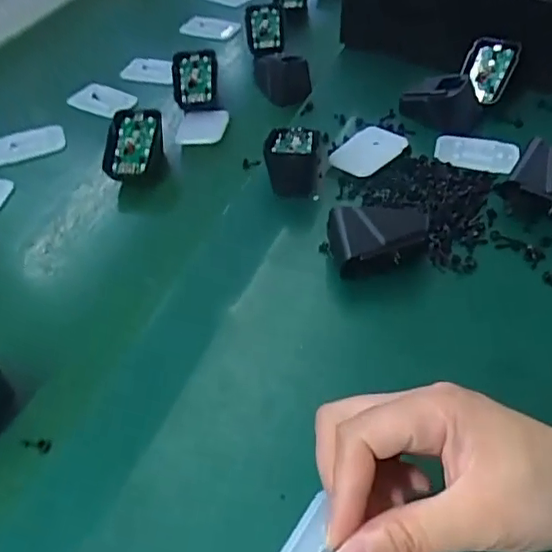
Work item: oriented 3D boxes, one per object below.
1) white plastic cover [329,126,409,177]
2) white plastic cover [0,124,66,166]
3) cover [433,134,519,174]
[{"bbox_3d":[0.081,-0.110,0.504,0.070,0.007,0.043,-36,54,-26],"label":"white plastic cover"},{"bbox_3d":[-0.239,-0.126,0.553,0.069,0.010,0.039,-19,47,-16],"label":"white plastic cover"},{"bbox_3d":[0.178,-0.108,0.511,0.070,0.009,0.047,9,48,13],"label":"cover"}]

